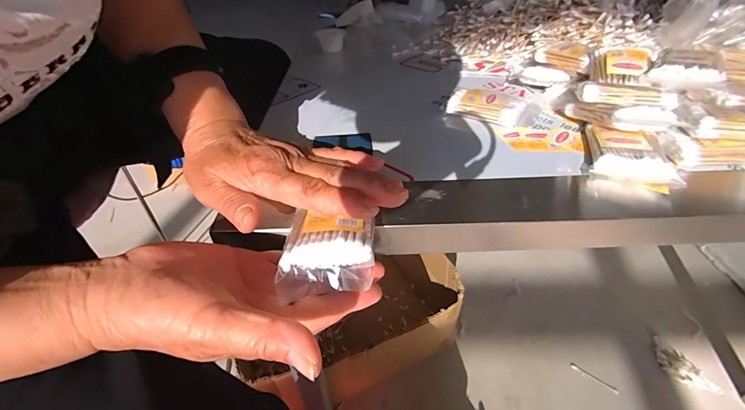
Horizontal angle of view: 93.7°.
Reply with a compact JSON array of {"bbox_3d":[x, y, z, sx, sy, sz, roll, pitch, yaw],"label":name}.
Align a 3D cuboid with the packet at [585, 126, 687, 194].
[{"bbox_3d":[0.227,-0.047,0.311,0.061,0.024,0.075,11,40,15],"label":"packet"}]

